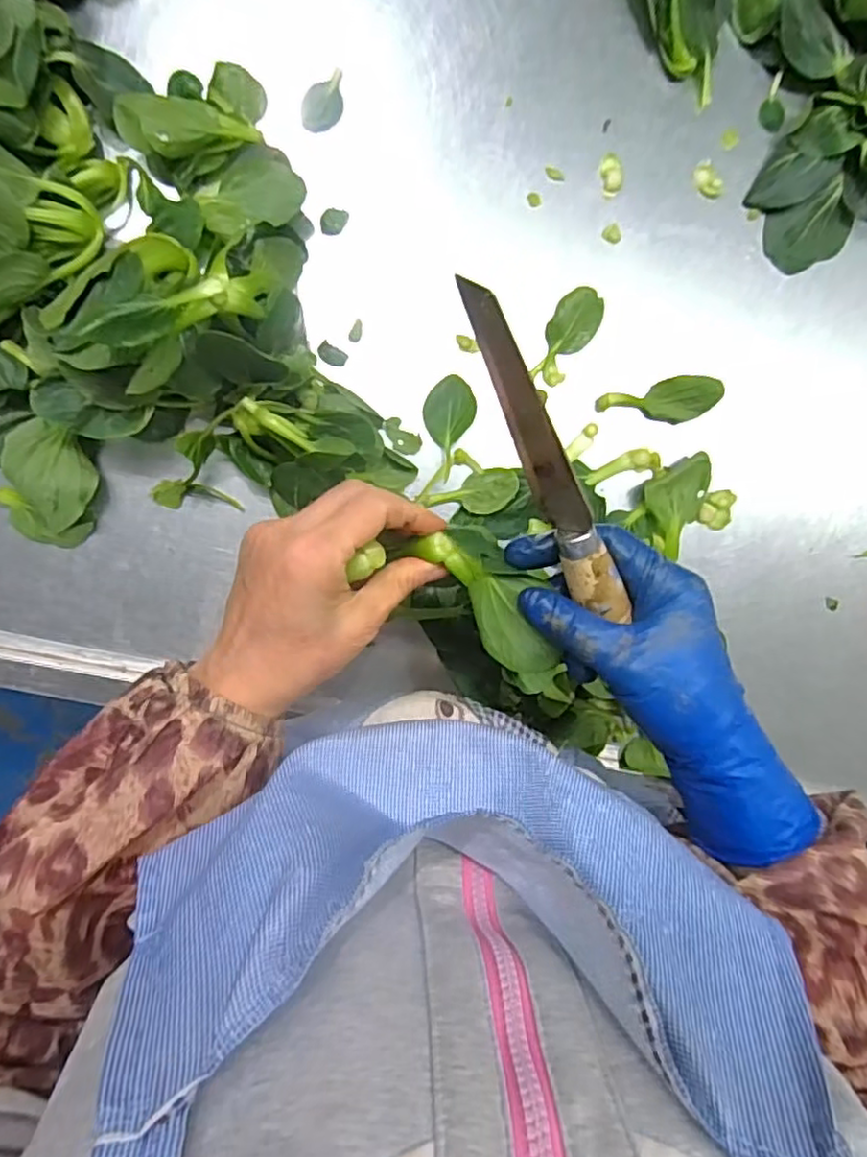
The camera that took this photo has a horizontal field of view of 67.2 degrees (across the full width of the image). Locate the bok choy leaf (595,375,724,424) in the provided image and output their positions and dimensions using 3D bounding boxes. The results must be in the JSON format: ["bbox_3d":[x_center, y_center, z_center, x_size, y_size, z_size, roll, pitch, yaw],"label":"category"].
[{"bbox_3d":[0.147,-0.116,0.427,0.077,0.016,0.028,-5,97,-4],"label":"bok choy leaf"}]

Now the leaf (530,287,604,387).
[{"bbox_3d":[0.086,-0.156,0.423,0.028,0.008,0.063,29,93,-7],"label":"leaf"}]

